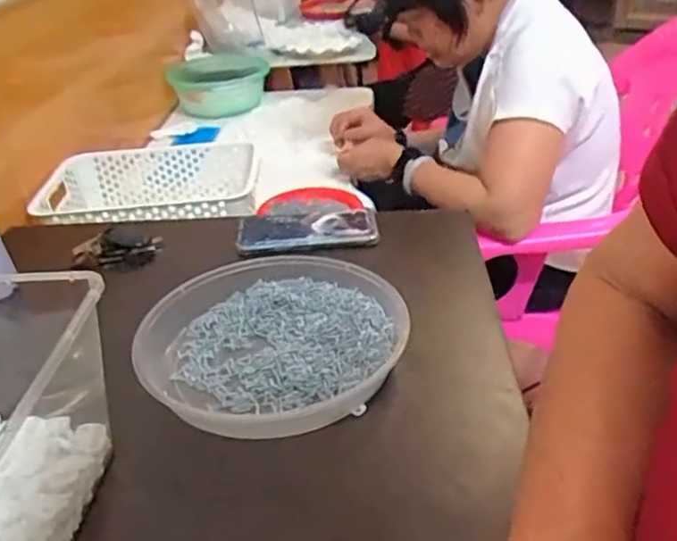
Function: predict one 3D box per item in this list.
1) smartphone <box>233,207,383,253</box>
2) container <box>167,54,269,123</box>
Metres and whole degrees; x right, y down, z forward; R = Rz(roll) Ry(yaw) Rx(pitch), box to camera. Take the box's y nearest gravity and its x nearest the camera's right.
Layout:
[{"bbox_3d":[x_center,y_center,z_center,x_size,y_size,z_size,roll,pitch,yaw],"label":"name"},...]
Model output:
[{"bbox_3d":[-0.037,-0.051,0.766,0.160,0.015,0.074,-5,32,-3],"label":"smartphone"},{"bbox_3d":[-0.287,-0.450,1.573,0.235,0.110,0.270,-8,32,-9],"label":"container"}]

